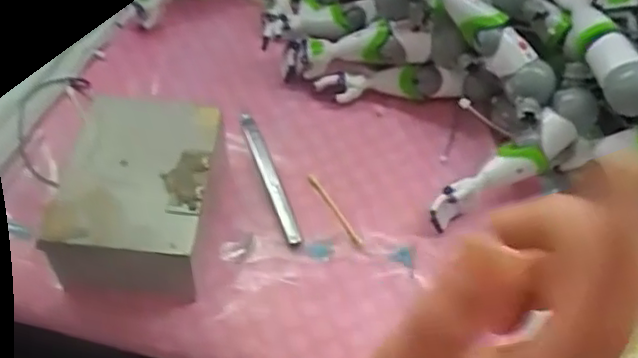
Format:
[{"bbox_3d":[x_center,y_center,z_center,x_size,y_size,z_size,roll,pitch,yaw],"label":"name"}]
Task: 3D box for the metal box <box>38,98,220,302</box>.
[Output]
[{"bbox_3d":[-0.118,0.014,0.459,0.099,0.065,0.138,5,52,3],"label":"metal box"}]

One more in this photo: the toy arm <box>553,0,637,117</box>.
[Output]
[{"bbox_3d":[0.208,-0.109,0.502,0.034,0.041,0.144,-4,52,-5],"label":"toy arm"}]

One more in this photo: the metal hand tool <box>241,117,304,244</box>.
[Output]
[{"bbox_3d":[-0.037,-0.002,0.502,0.012,0.012,0.119,-15,53,-13],"label":"metal hand tool"}]

